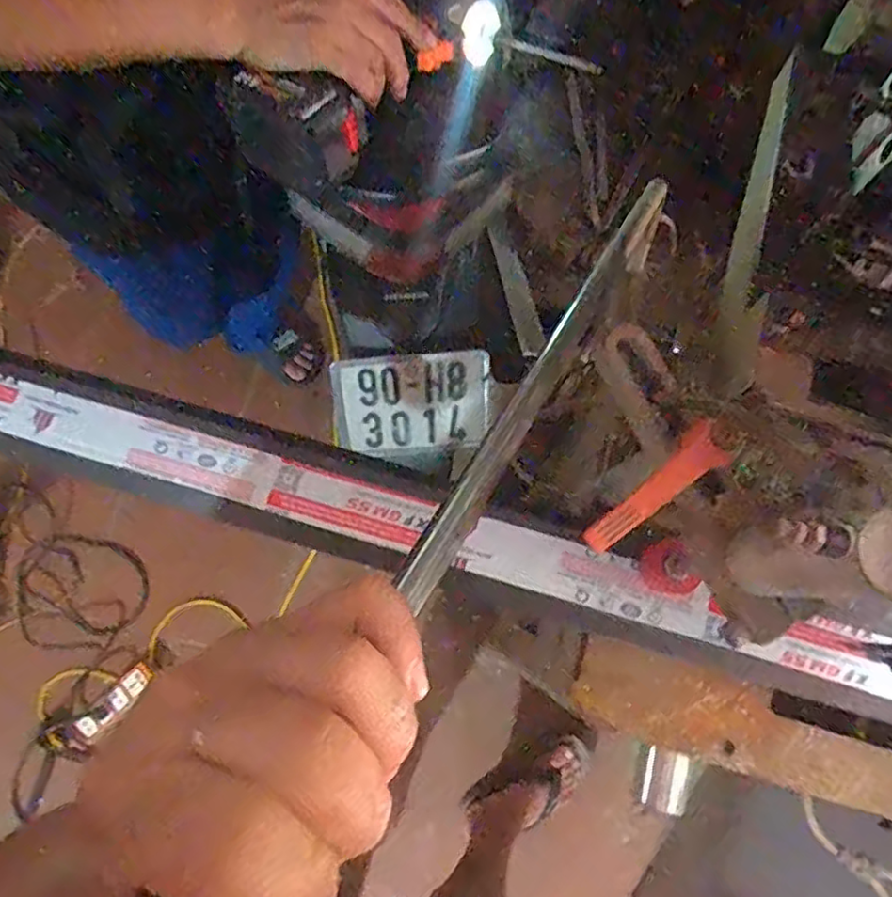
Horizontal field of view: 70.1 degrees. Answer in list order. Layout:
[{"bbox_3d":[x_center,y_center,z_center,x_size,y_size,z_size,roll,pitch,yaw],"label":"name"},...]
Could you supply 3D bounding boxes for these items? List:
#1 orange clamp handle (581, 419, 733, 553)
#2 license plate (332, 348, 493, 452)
[{"bbox_3d":[0.105,0.019,0.313,0.092,0.015,0.025,-34,79,-22],"label":"orange clamp handle"},{"bbox_3d":[-0.044,-0.059,0.824,0.198,0.128,0.016,-5,31,-4],"label":"license plate"}]

